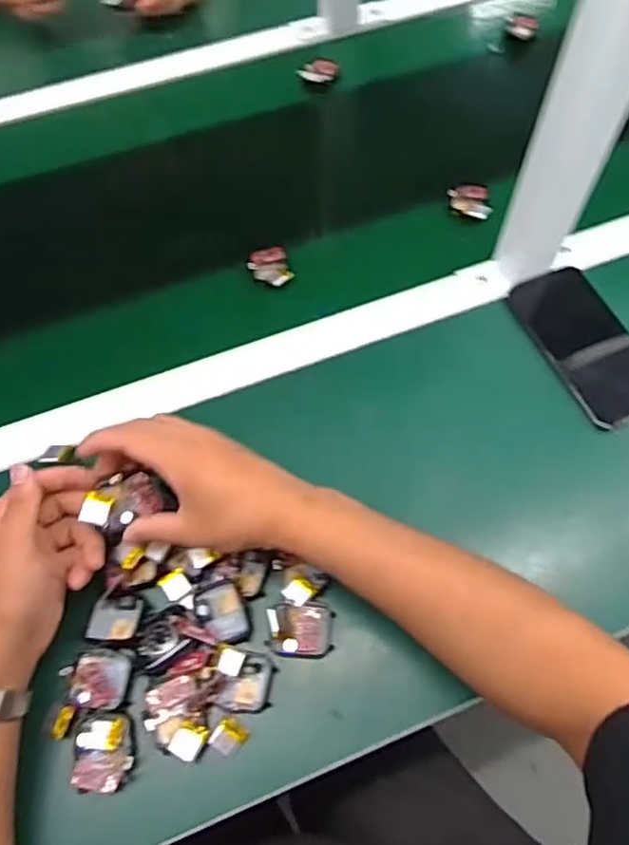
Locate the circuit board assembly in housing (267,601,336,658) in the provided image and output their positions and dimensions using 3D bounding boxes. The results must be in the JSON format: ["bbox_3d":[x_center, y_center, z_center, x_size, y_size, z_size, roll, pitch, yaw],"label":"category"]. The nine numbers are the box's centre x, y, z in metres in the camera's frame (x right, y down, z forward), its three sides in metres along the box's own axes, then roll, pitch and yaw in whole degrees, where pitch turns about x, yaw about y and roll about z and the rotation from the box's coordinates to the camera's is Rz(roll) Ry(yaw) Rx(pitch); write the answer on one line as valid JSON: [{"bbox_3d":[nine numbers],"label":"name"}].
[{"bbox_3d":[-0.010,0.147,0.444,0.046,0.017,0.035,1,63,2],"label":"circuit board assembly in housing"}]

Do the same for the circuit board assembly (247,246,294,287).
[{"bbox_3d":[-0.043,-0.152,0.608,0.039,0.009,0.050,-16,64,-7],"label":"circuit board assembly"}]

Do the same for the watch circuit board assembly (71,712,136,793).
[{"bbox_3d":[-0.140,0.217,0.413,0.039,0.011,0.045,-3,63,0],"label":"watch circuit board assembly"}]

